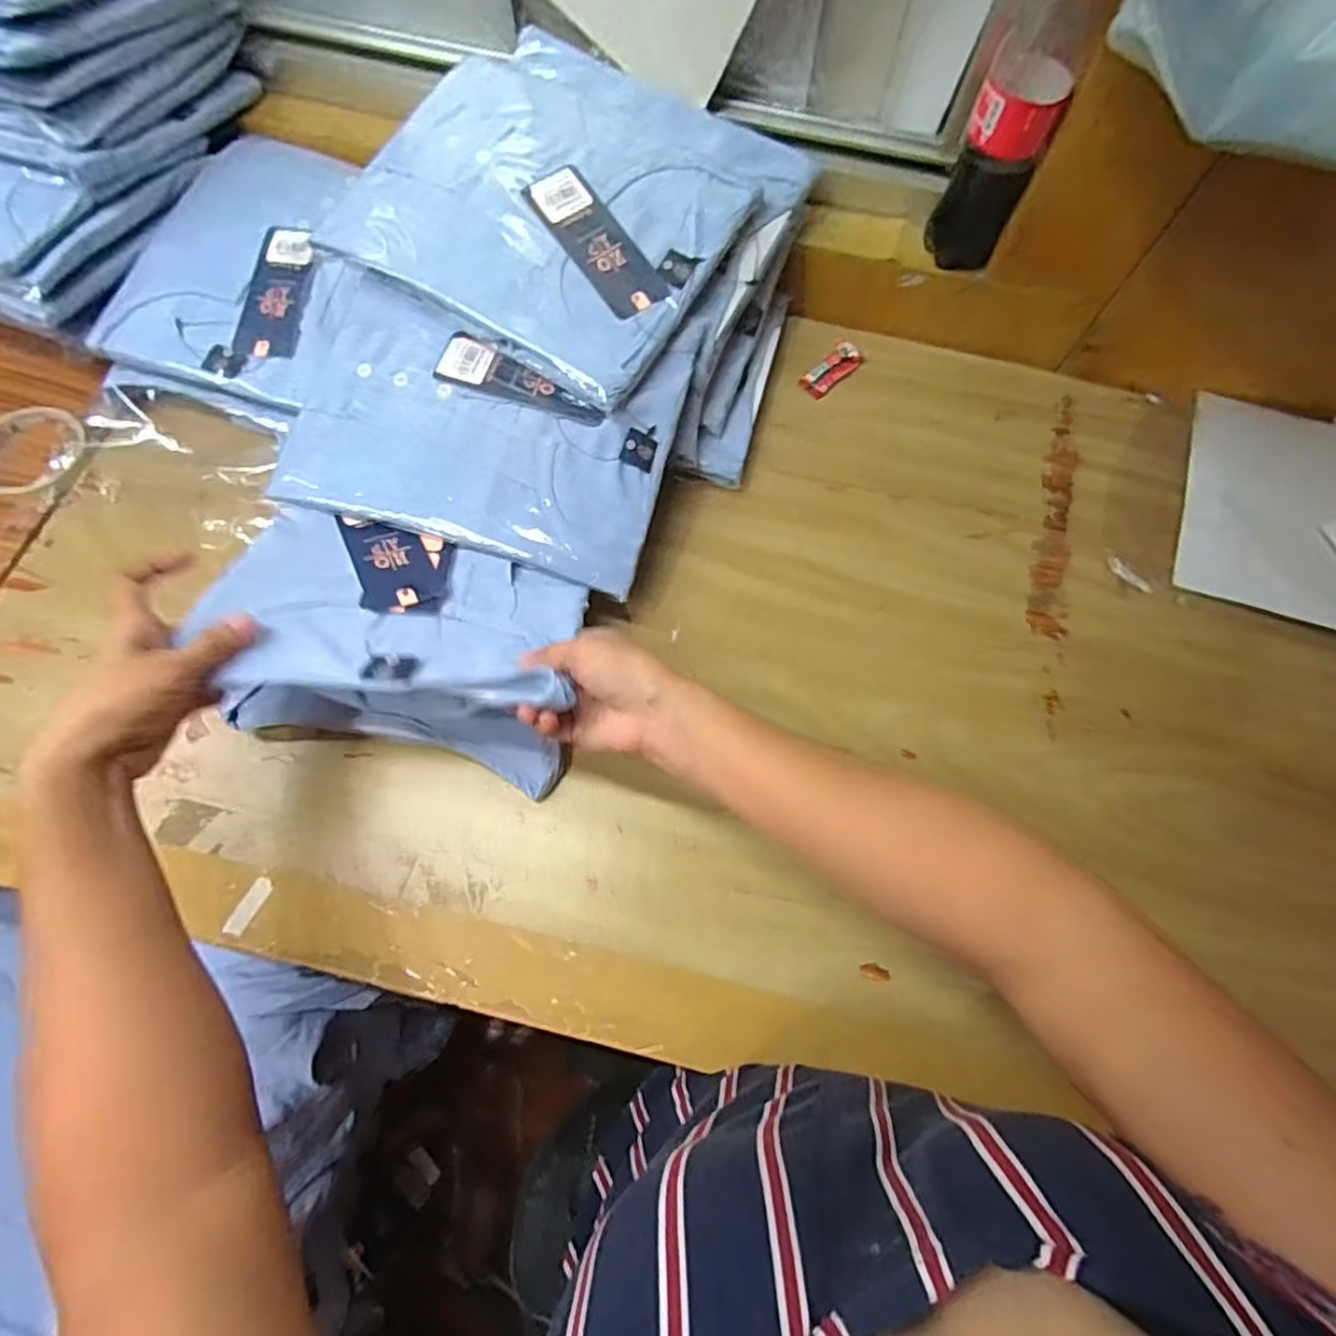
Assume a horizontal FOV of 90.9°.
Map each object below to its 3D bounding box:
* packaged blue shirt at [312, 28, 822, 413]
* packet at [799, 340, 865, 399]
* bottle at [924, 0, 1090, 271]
[{"bbox_3d":[-0.069,-0.351,0.484,0.253,0.047,0.272,32,73,9],"label":"packaged blue shirt"},{"bbox_3d":[0.143,-0.261,0.571,0.060,0.008,0.025,-41,76,-16],"label":"packet"},{"bbox_3d":[0.240,-0.376,0.459,0.059,0.179,0.048,28,70,8],"label":"bottle"}]

